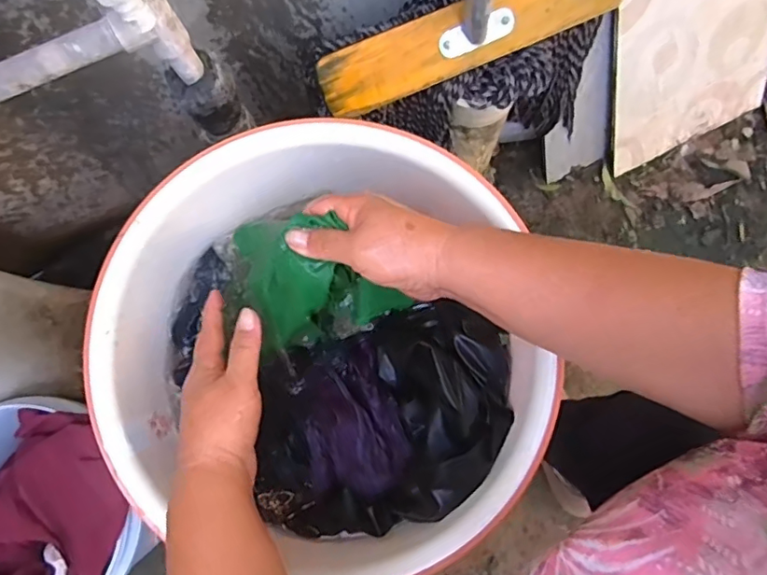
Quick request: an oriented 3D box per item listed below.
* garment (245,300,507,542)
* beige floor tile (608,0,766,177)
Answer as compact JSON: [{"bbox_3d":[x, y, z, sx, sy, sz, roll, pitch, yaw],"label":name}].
[{"bbox_3d":[-0.001,0.110,0.448,0.223,0.063,0.161,-21,81,-4],"label":"garment"},{"bbox_3d":[0.496,-0.369,0.840,0.312,0.304,0.024,-27,42,-5],"label":"beige floor tile"}]

